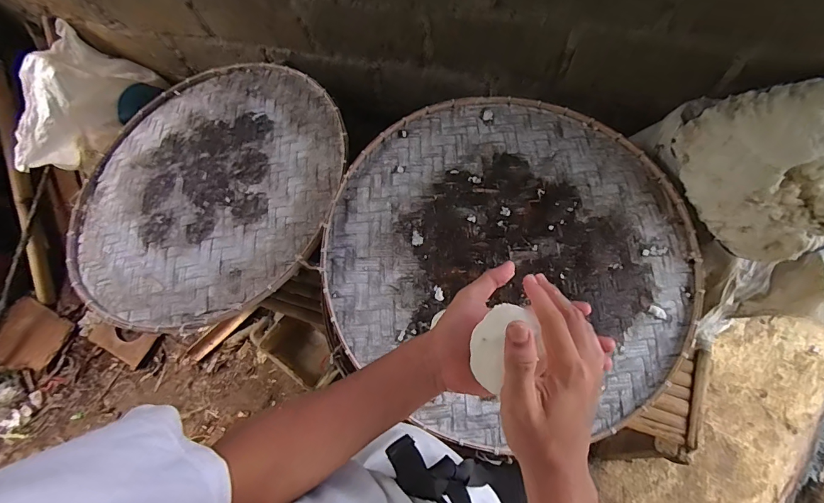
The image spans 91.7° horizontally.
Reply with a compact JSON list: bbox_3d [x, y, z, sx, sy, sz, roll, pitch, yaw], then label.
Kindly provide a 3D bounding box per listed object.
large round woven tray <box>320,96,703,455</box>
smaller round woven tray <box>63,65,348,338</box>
[{"bbox_3d":[0.187,-0.006,0.797,0.691,0.048,0.691,-1,67,2],"label":"large round woven tray"},{"bbox_3d":[-0.494,-0.175,0.949,0.665,0.033,0.692,-5,66,11],"label":"smaller round woven tray"}]

